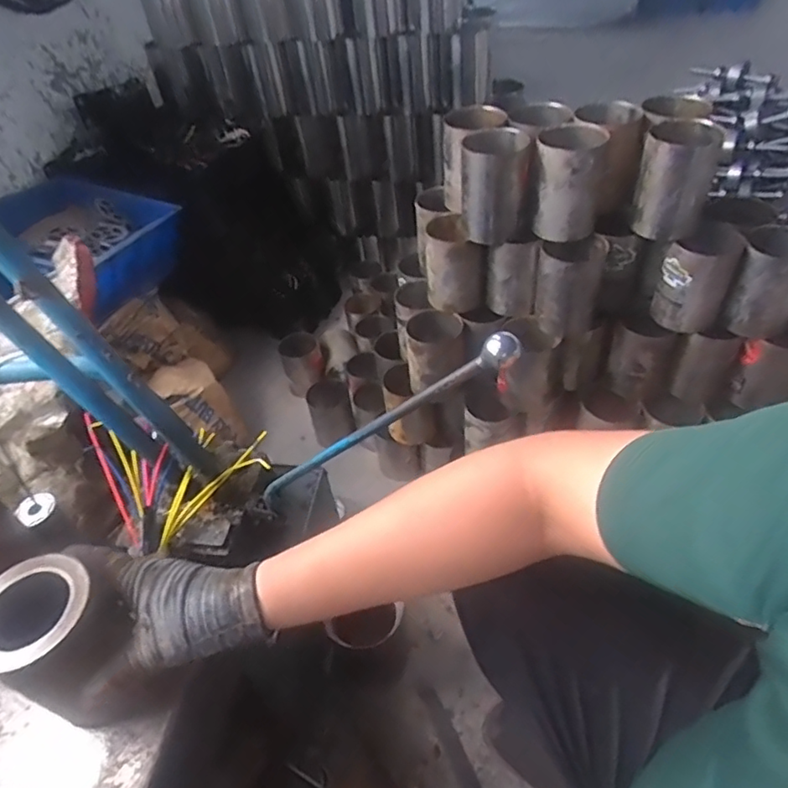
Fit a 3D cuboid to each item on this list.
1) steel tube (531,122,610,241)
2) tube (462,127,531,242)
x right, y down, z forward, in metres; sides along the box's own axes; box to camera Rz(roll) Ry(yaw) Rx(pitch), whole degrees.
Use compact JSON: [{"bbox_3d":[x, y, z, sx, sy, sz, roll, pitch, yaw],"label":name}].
[{"bbox_3d":[0.243,-0.294,0.795,0.087,0.128,0.083,13,49,20],"label":"steel tube"},{"bbox_3d":[0.143,-0.298,0.817,0.084,0.134,0.081,3,46,11],"label":"tube"}]

